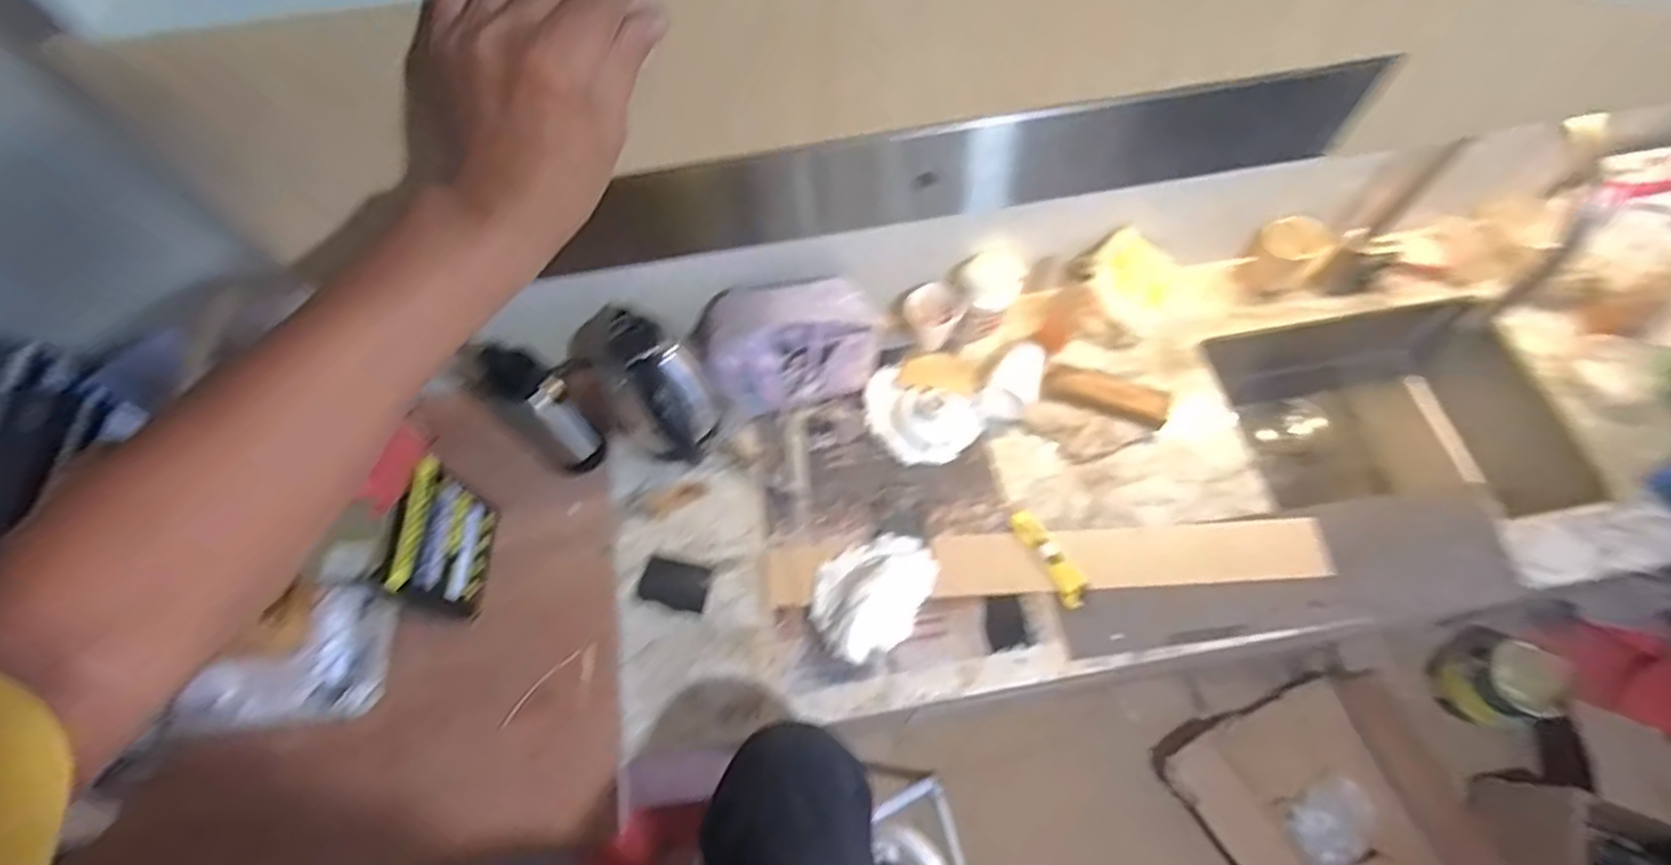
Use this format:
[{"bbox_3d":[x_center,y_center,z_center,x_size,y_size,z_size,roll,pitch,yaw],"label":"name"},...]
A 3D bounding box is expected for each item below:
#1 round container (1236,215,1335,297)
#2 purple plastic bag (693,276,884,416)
[{"bbox_3d":[0.700,-0.280,1.106,0.099,0.106,0.099,-1,64,1],"label":"round container"},{"bbox_3d":[-0.055,-0.120,1.016,0.254,0.169,0.112,-11,64,-3],"label":"purple plastic bag"}]

